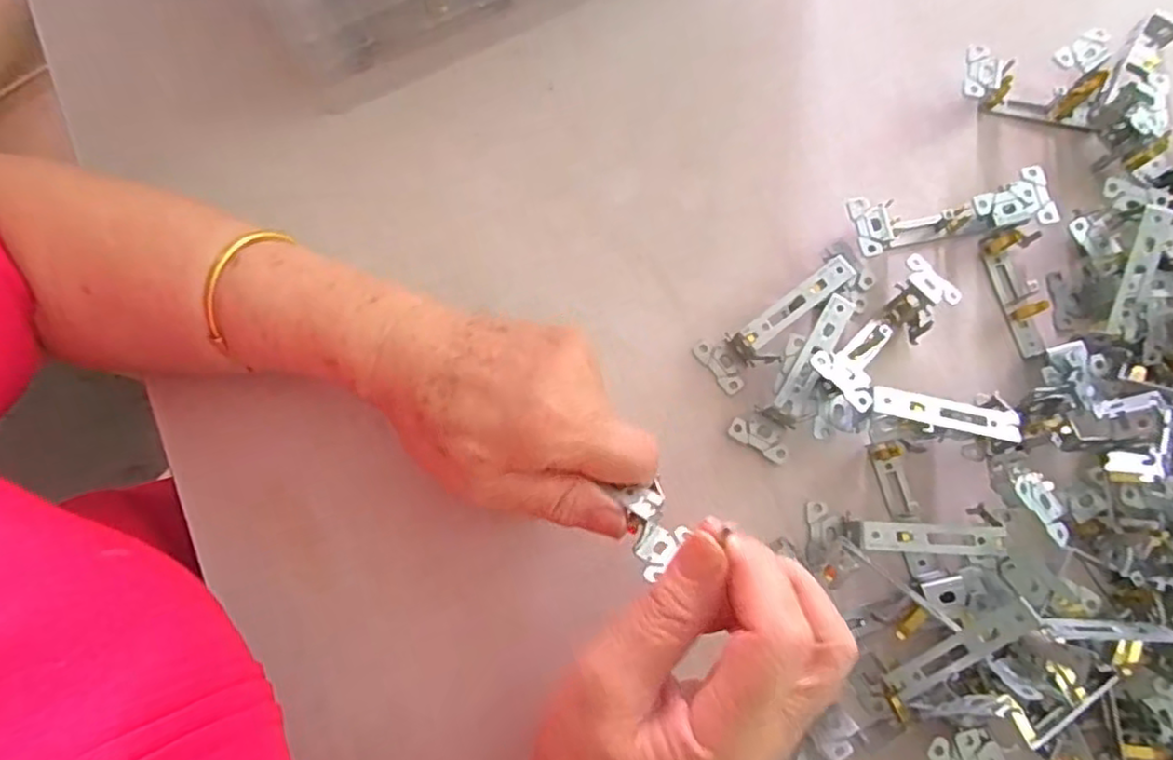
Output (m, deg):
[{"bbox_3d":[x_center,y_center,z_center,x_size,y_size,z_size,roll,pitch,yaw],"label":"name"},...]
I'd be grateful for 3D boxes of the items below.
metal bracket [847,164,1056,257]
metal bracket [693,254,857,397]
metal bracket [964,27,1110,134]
[{"bbox_3d":[0.193,-0.087,0.350,0.104,0.025,0.030,-10,78,-1],"label":"metal bracket"},{"bbox_3d":[0.100,-0.031,0.333,0.088,0.020,0.031,-38,79,7],"label":"metal bracket"},{"bbox_3d":[0.254,-0.172,0.367,0.081,0.027,0.041,7,78,2],"label":"metal bracket"}]

